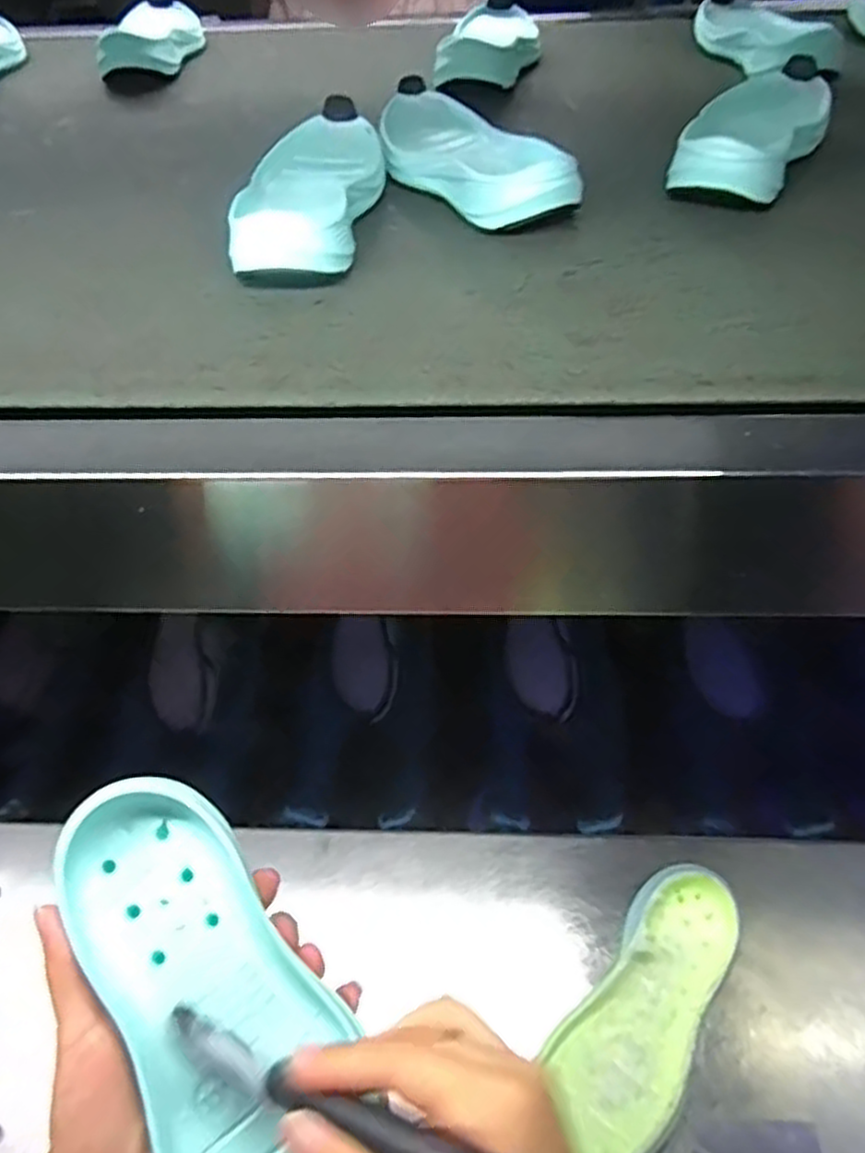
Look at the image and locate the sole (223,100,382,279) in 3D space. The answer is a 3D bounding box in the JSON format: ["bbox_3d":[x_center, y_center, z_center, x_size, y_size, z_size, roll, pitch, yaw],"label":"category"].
[{"bbox_3d":[-0.079,-0.256,0.480,0.082,0.038,0.194,-1,48,3],"label":"sole"}]

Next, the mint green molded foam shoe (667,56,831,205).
[{"bbox_3d":[0.230,-0.317,0.521,0.072,0.031,0.207,23,54,22],"label":"mint green molded foam shoe"}]

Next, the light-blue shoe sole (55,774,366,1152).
[{"bbox_3d":[-0.081,0.178,0.288,0.076,0.028,0.206,-23,71,-14],"label":"light-blue shoe sole"}]

